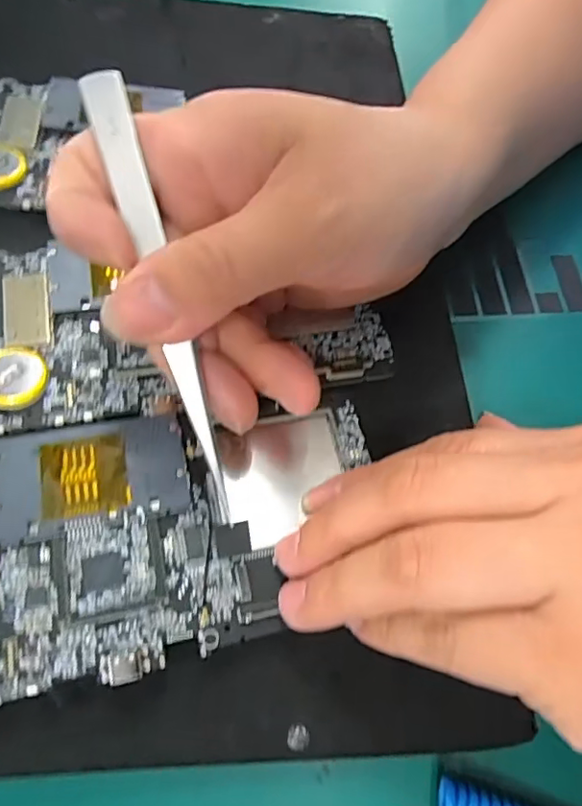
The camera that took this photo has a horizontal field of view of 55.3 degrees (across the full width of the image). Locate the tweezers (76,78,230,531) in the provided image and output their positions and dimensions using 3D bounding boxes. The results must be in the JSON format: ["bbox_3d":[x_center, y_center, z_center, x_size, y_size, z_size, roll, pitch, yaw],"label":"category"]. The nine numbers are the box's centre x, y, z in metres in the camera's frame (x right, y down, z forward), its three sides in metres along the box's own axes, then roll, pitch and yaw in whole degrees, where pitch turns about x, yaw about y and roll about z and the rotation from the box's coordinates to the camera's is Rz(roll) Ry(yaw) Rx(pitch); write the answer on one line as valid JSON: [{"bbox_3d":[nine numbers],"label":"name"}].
[{"bbox_3d":[-0.034,-0.027,0.151,0.010,0.004,0.122,-15,96,-7],"label":"tweezers"}]

